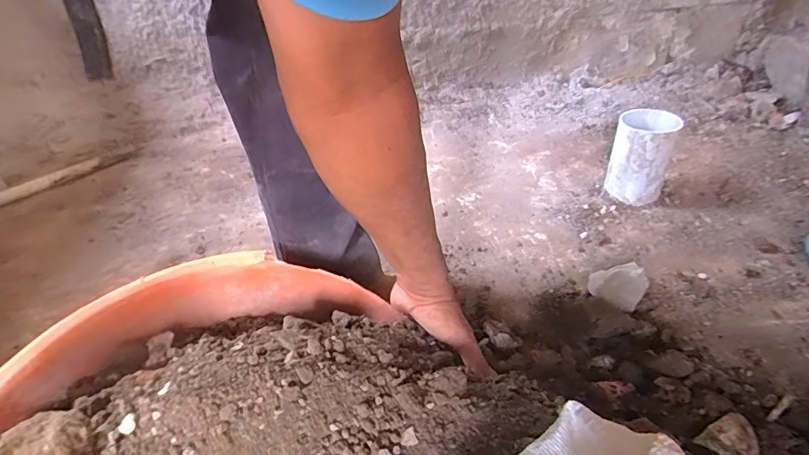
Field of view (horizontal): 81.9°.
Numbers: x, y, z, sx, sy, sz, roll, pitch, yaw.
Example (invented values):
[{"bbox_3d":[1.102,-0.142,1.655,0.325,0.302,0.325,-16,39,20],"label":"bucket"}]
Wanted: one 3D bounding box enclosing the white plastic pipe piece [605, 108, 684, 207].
[{"bbox_3d":[0.380,-0.103,0.759,0.089,0.150,0.076,13,40,23],"label":"white plastic pipe piece"}]

